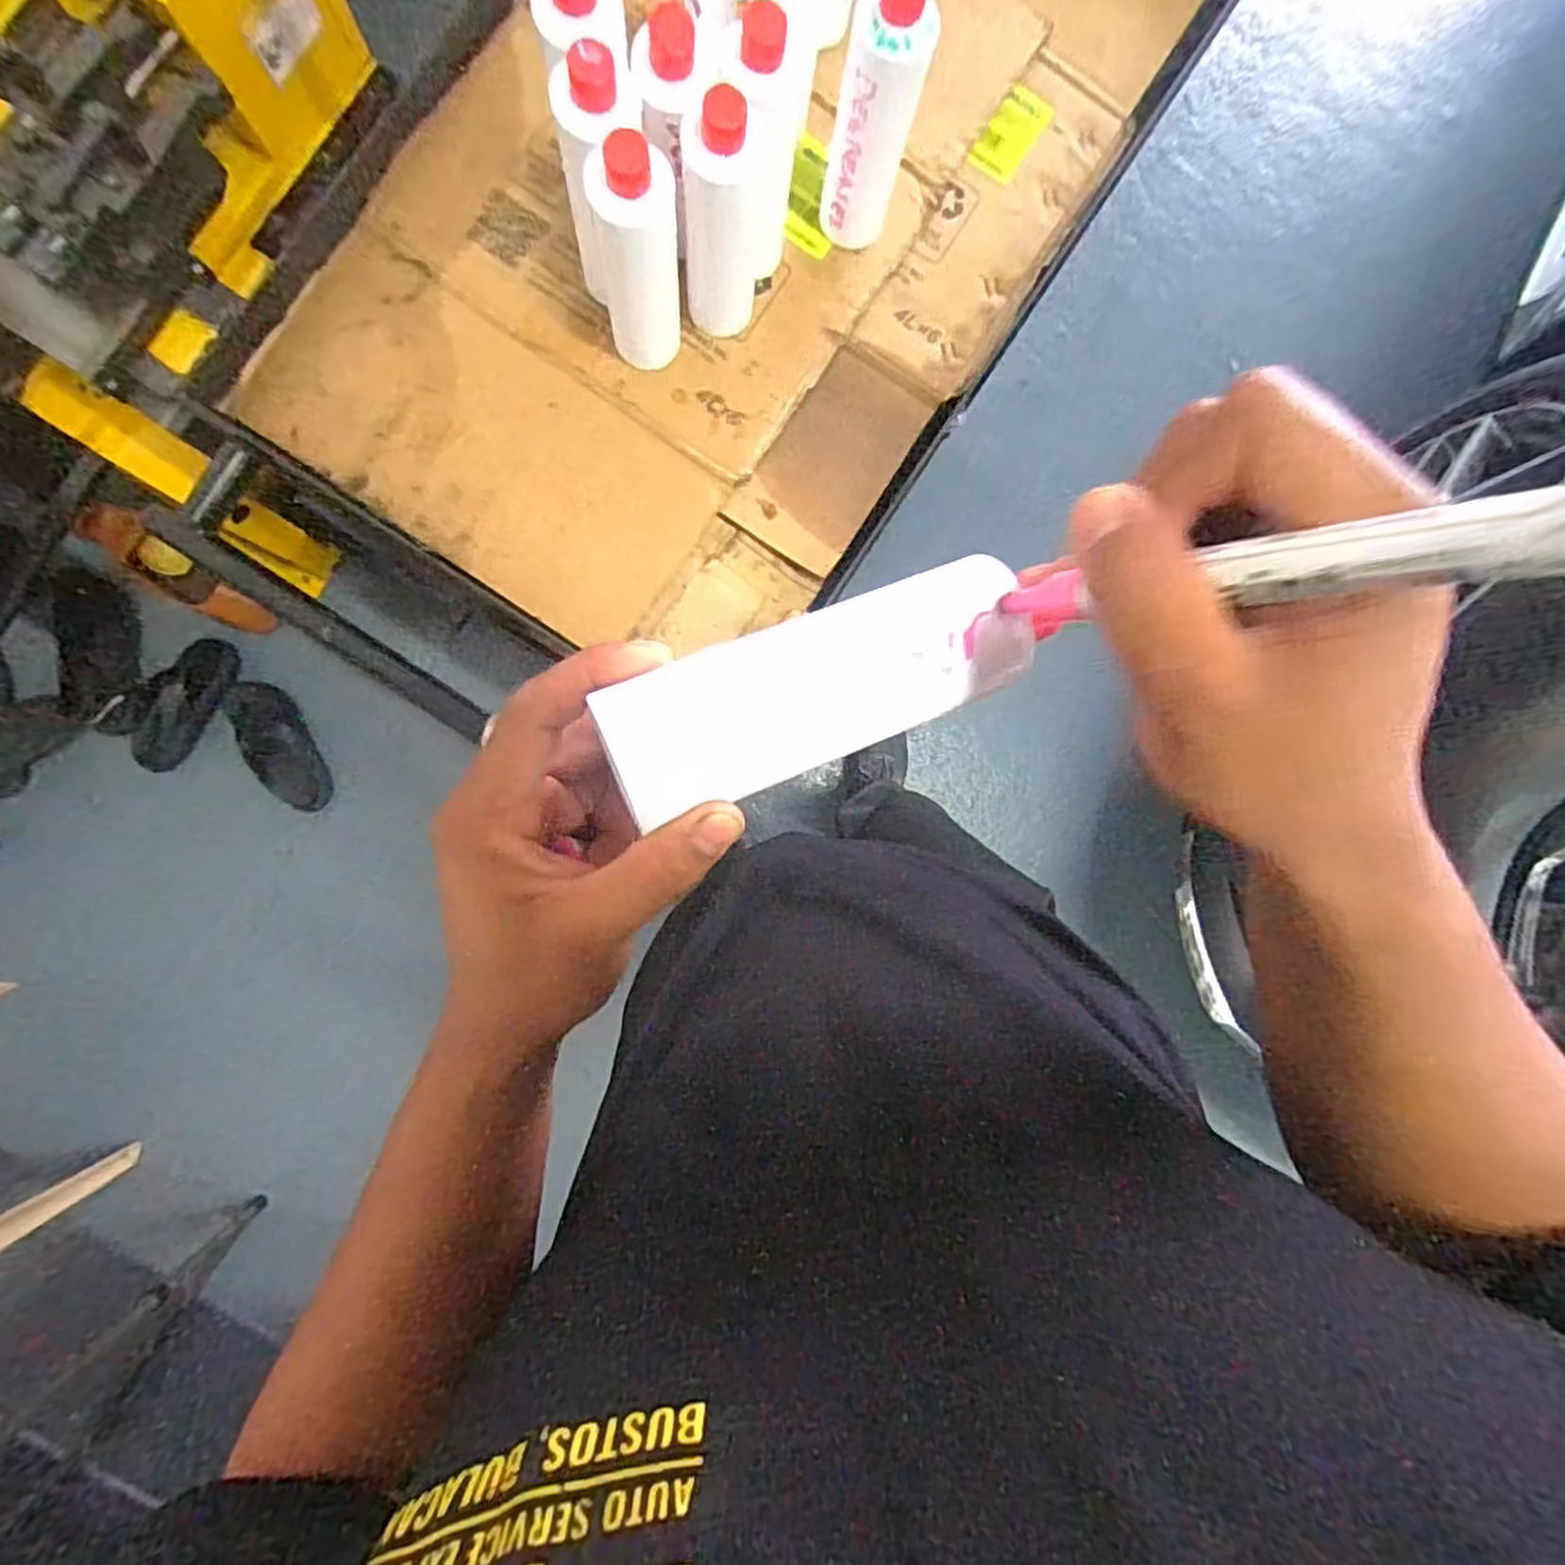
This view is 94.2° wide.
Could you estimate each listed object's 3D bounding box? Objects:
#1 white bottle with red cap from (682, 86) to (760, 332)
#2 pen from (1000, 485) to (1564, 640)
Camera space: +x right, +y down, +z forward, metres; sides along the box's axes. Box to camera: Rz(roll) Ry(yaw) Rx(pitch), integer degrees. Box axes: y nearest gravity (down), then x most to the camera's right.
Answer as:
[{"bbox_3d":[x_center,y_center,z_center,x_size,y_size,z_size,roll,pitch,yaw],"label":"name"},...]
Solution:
[{"bbox_3d":[-0.040,-0.362,0.482,0.048,0.166,0.043,3,90,-5],"label":"white bottle with red cap"},{"bbox_3d":[0.106,-0.050,0.179,0.012,0.136,0.015,23,88,-24],"label":"pen"}]

